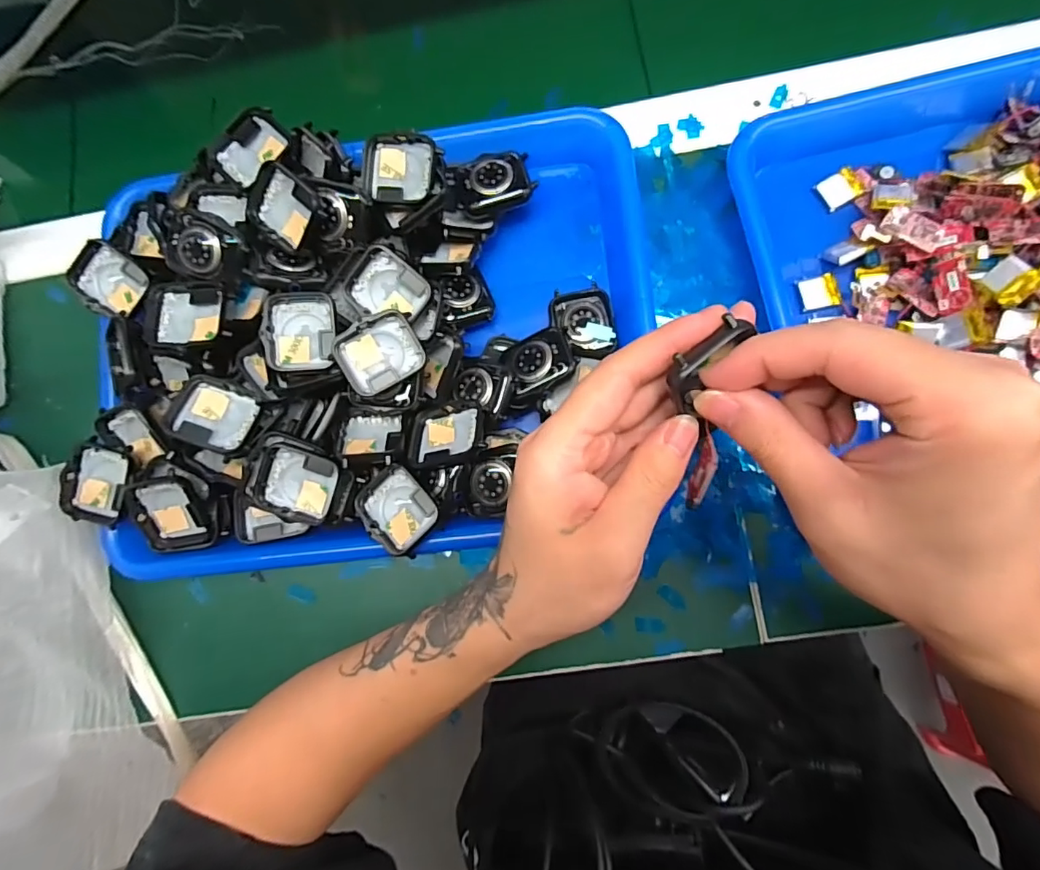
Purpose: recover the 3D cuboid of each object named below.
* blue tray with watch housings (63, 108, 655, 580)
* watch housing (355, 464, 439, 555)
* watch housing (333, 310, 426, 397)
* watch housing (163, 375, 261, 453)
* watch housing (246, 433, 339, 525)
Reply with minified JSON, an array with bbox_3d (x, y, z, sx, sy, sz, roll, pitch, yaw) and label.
[{"bbox_3d":[-0.093,-0.054,0.300,0.332,0.060,0.249,-5,82,5],"label":"blue tray with watch housings"},{"bbox_3d":[-0.068,0.040,0.282,0.042,0.009,0.038,42,89,9],"label":"watch housing"},{"bbox_3d":[-0.075,-0.045,0.278,0.042,0.015,0.034,-32,81,1],"label":"watch housing"},{"bbox_3d":[-0.165,-0.011,0.278,0.043,0.010,0.036,22,62,-3],"label":"watch housing"},{"bbox_3d":[-0.121,0.025,0.279,0.044,0.018,0.040,21,85,8],"label":"watch housing"}]

